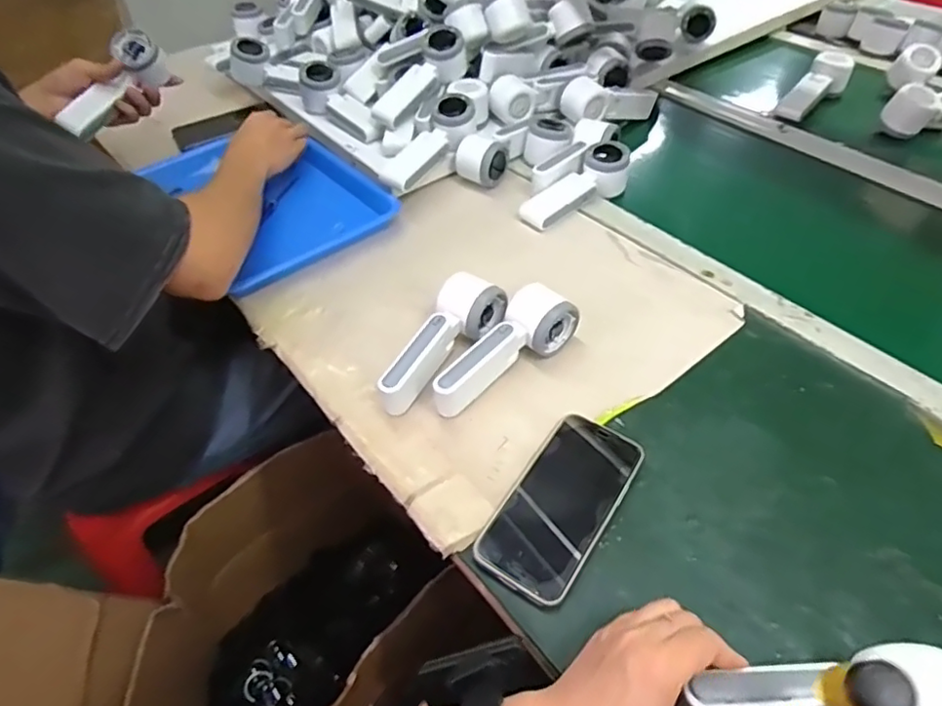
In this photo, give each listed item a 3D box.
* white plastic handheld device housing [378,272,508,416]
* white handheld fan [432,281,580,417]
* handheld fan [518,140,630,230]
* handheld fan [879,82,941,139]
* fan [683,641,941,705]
[{"bbox_3d":[-0.025,-0.010,0.575,0.056,0.054,0.156,20,51,21],"label":"white plastic handheld device housing"},{"bbox_3d":[0.026,-0.007,0.575,0.162,0.053,0.052,-30,52,-23],"label":"white handheld fan"},{"bbox_3d":[0.142,-0.215,0.767,0.058,0.048,0.177,35,57,30],"label":"handheld fan"},{"bbox_3d":[0.687,-0.364,0.869,0.158,0.052,0.054,-13,48,-10],"label":"handheld fan"},{"bbox_3d":[0.215,0.209,0.367,0.160,0.043,0.057,4,47,4],"label":"fan"}]

